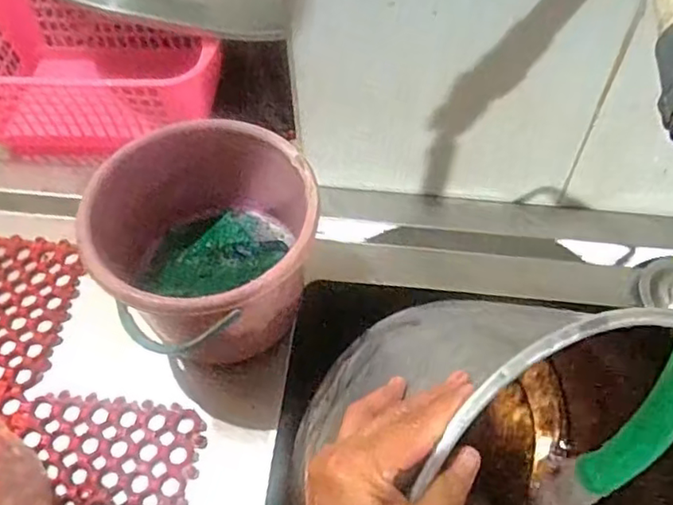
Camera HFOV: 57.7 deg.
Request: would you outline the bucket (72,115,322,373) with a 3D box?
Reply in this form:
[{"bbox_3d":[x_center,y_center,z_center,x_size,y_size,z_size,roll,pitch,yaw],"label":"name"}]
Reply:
[{"bbox_3d":[-0.098,0.002,0.495,0.162,0.138,0.182,-19,57,-11],"label":"bucket"}]

